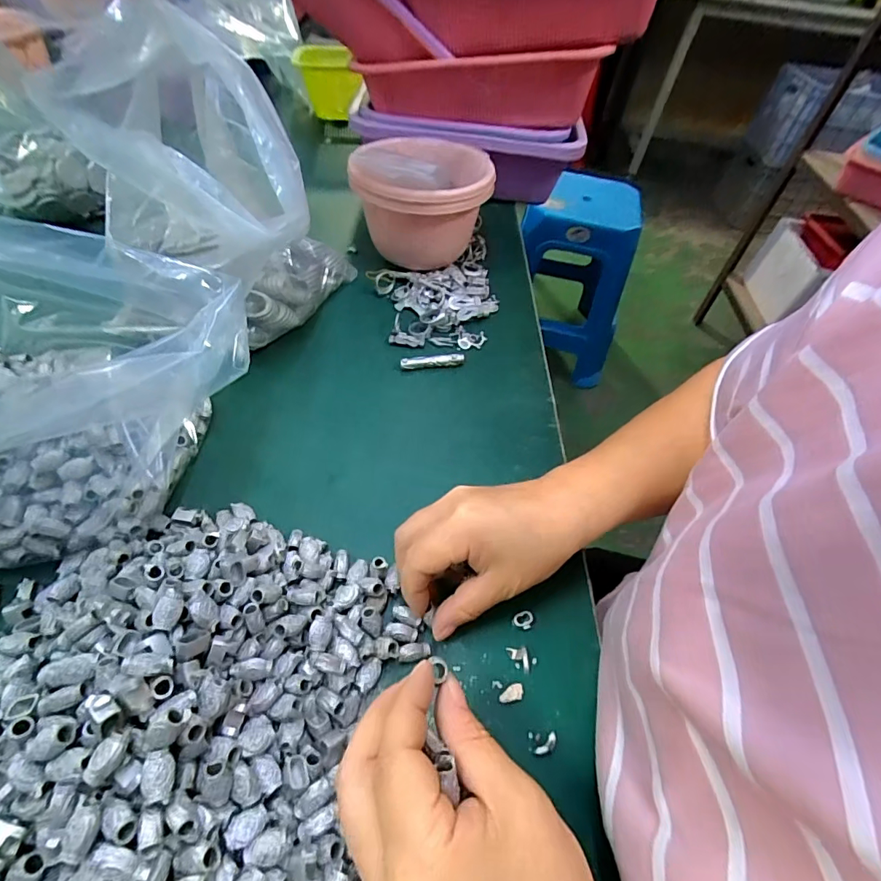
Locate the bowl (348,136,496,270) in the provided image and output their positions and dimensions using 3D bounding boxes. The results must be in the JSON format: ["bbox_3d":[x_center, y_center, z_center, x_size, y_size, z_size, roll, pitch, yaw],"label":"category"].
[{"bbox_3d":[-0.018,-0.268,0.526,0.142,0.112,0.145,6,52,-1],"label":"bowl"}]

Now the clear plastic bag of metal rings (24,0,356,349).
[{"bbox_3d":[-0.185,-0.184,0.385,0.184,0.206,0.164,4,52,-2],"label":"clear plastic bag of metal rings"}]

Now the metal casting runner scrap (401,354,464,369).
[{"bbox_3d":[-0.008,-0.076,0.449,0.061,0.009,0.009,-5,53,-9],"label":"metal casting runner scrap"}]

